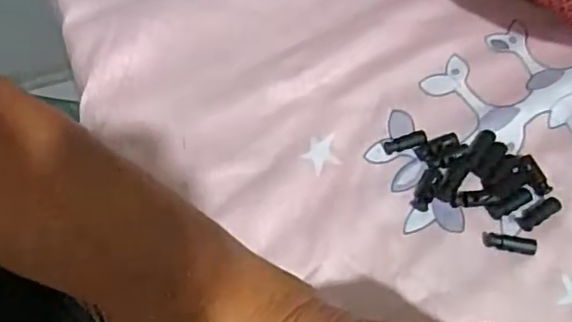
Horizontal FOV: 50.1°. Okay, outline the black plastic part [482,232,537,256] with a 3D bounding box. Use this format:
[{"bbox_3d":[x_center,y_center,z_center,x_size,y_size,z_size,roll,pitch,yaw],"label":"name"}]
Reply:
[{"bbox_3d":[0.121,0.044,0.329,0.027,0.006,0.009,12,63,6],"label":"black plastic part"}]

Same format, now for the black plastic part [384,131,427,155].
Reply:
[{"bbox_3d":[0.070,-0.011,0.358,0.026,0.005,0.009,-13,63,-7],"label":"black plastic part"}]

